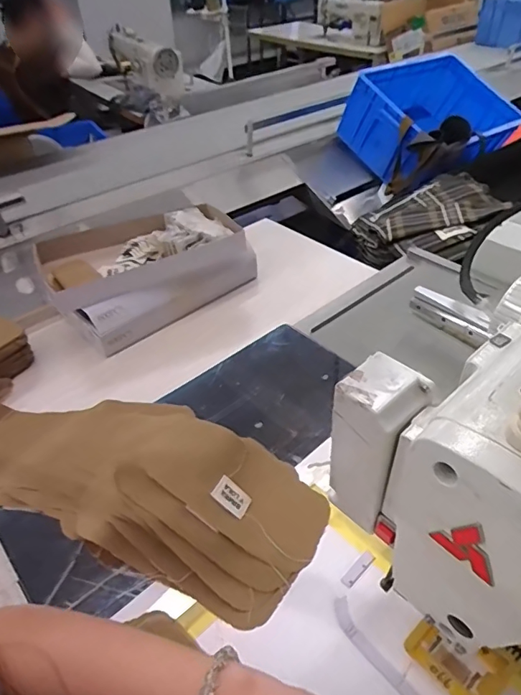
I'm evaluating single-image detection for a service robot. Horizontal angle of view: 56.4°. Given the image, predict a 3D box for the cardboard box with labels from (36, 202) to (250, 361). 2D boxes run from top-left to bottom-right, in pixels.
[{"bbox_3d":[-0.192,-0.132,0.814,0.321,0.101,0.199,-32,49,-29],"label":"cardboard box with labels"}]

